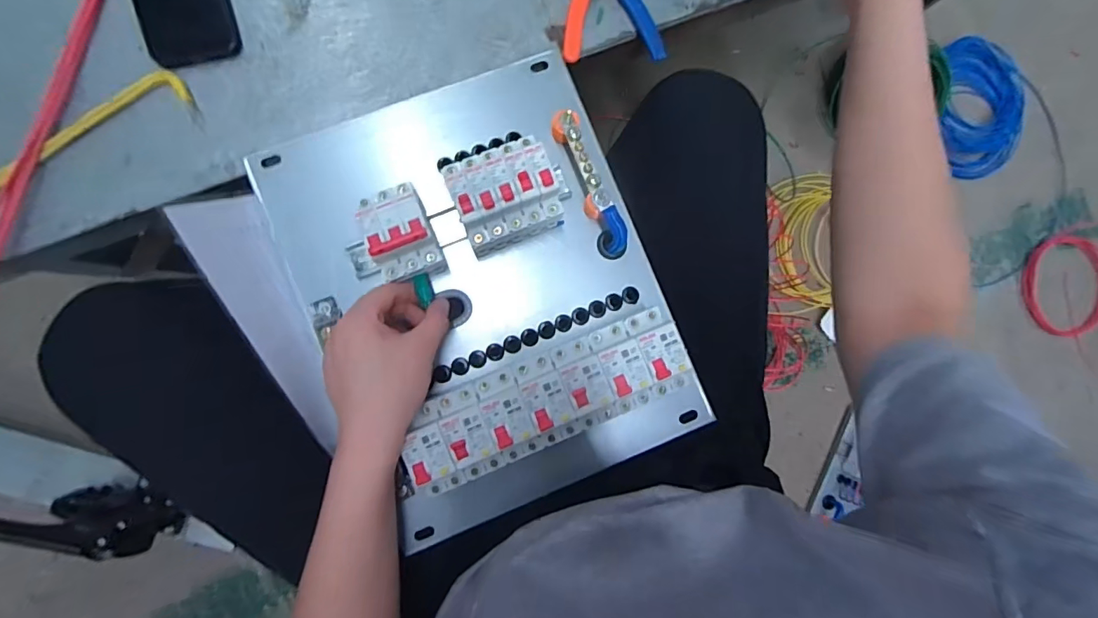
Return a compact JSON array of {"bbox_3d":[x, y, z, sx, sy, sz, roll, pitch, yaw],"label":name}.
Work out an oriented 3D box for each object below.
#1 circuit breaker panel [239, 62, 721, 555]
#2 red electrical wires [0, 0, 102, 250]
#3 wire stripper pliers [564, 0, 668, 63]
[{"bbox_3d":[-0.048,-0.021,0.461,0.316,0.099,0.405,-24,90,-7],"label":"circuit breaker panel"},{"bbox_3d":[-0.457,-0.147,0.439,0.038,0.010,0.355,12,86,-6],"label":"red electrical wires"},{"bbox_3d":[0.062,-0.329,0.519,0.103,0.017,0.139,-6,88,-7],"label":"wire stripper pliers"}]

